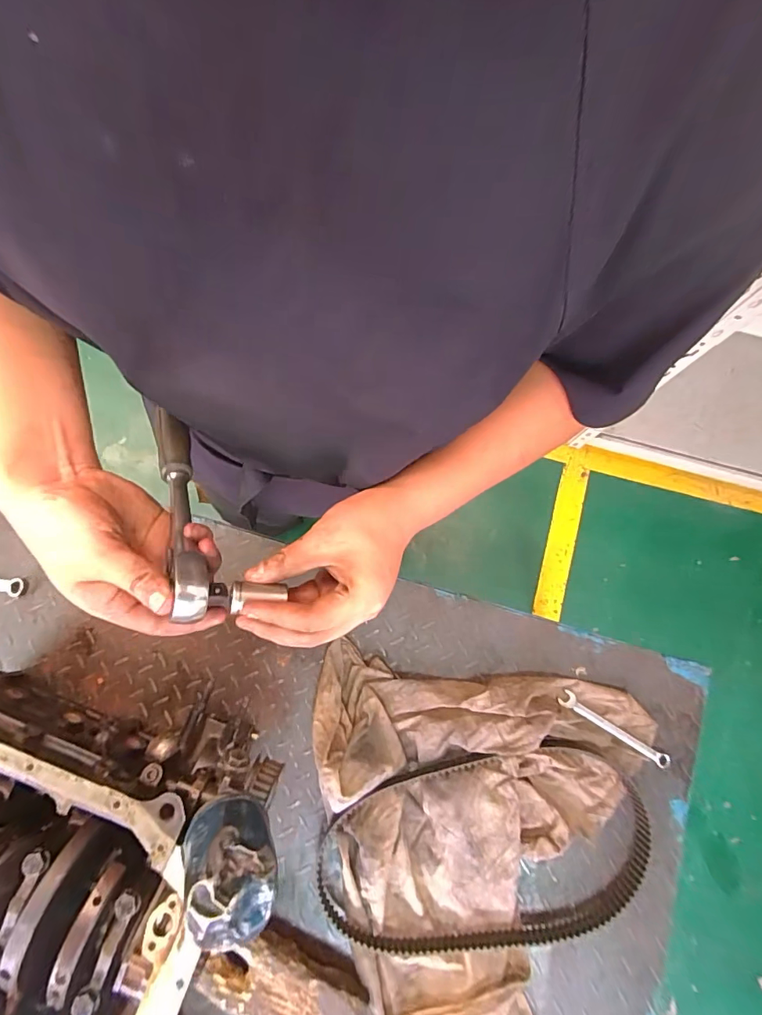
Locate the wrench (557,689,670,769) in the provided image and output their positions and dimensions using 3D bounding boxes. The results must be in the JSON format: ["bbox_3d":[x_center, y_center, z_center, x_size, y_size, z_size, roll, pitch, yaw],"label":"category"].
[{"bbox_3d":[0.361,0.342,0.698,0.182,0.005,0.024,32,79,6],"label":"wrench"}]

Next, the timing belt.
[{"bbox_3d":[0.152,0.503,0.659,0.486,0.041,0.270,-11,78,-3],"label":"timing belt"}]

